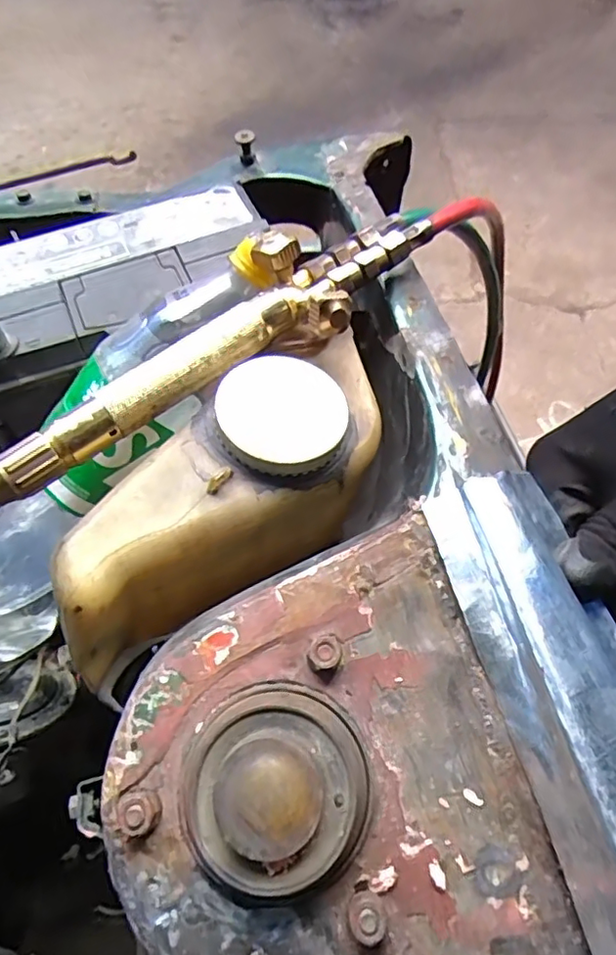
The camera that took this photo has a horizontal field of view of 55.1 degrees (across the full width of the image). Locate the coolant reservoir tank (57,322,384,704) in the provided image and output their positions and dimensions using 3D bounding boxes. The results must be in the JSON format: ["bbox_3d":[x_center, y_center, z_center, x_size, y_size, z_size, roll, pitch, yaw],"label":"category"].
[{"bbox_3d":[-0.043,0.013,0.339,0.218,0.109,0.086,-32,63,-19],"label":"coolant reservoir tank"}]

